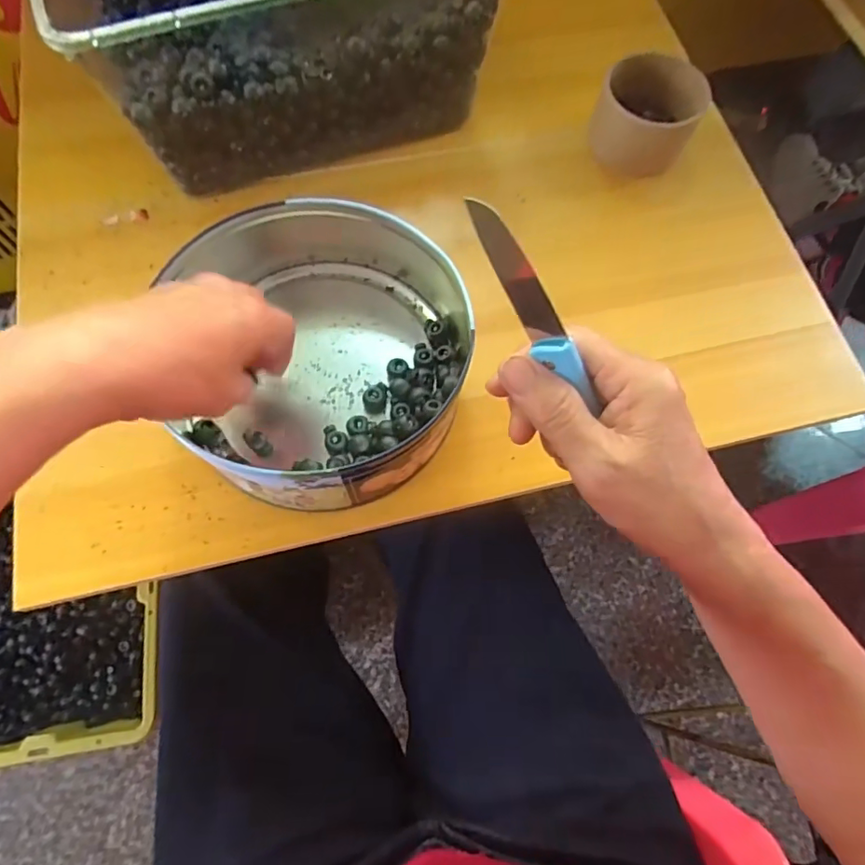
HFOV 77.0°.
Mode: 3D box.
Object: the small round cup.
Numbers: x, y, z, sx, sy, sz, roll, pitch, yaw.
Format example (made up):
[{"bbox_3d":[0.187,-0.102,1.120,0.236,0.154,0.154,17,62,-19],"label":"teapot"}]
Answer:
[{"bbox_3d":[0.178,-0.263,0.454,0.082,0.047,0.081,1,70,-2],"label":"small round cup"}]

